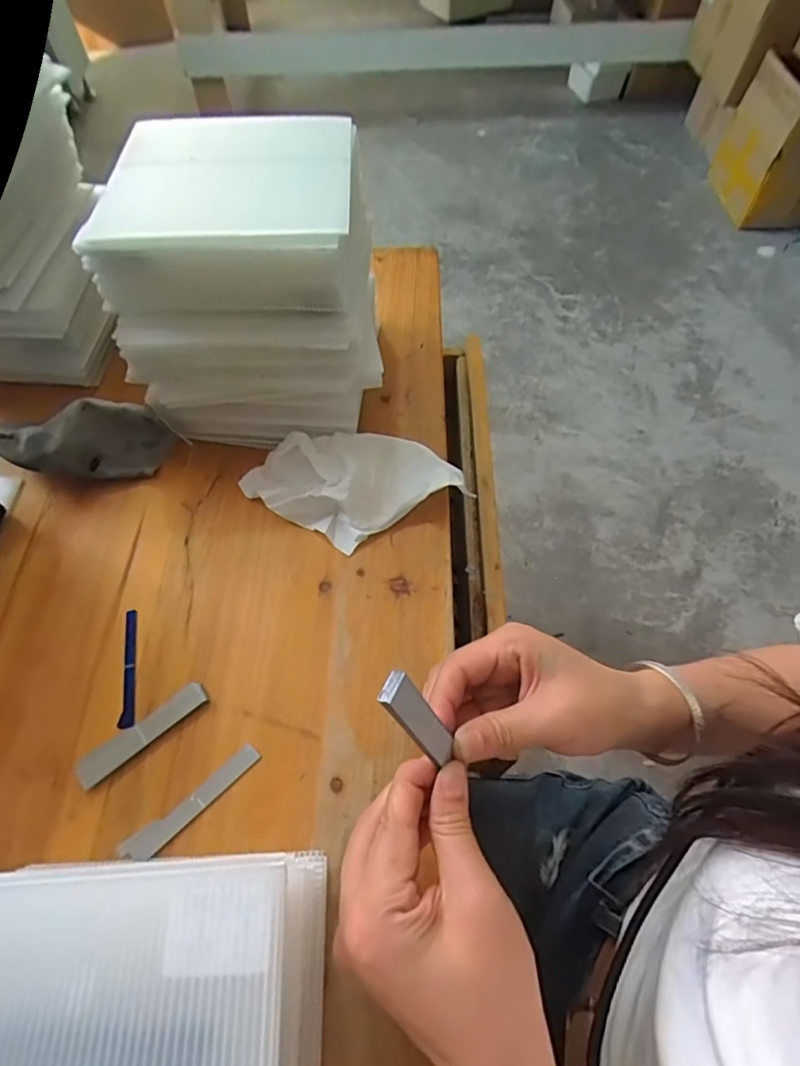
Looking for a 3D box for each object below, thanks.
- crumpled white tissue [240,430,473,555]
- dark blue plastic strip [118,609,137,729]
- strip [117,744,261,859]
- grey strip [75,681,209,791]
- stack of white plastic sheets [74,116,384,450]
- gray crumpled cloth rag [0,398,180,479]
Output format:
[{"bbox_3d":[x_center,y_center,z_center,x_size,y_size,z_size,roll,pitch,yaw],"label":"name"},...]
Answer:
[{"bbox_3d":[-0.035,-0.041,0.421,0.144,0.026,0.099,27,63,13],"label":"crumpled white tissue"},{"bbox_3d":[-0.179,0.088,0.365,0.009,0.004,0.081,-9,61,-7],"label":"dark blue plastic strip"},{"bbox_3d":[-0.118,0.155,0.316,0.084,0.004,0.016,-35,67,-20],"label":"strip"},{"bbox_3d":[-0.156,0.120,0.335,0.080,0.005,0.019,-36,67,-20],"label":"grey strip"},{"bbox_3d":[-0.108,-0.186,0.423,0.182,0.155,0.189,-2,60,-3],"label":"stack of white plastic sheets"},{"bbox_3d":[-0.242,-0.074,0.416,0.135,0.053,0.047,-6,59,-21],"label":"gray crumpled cloth rag"}]

